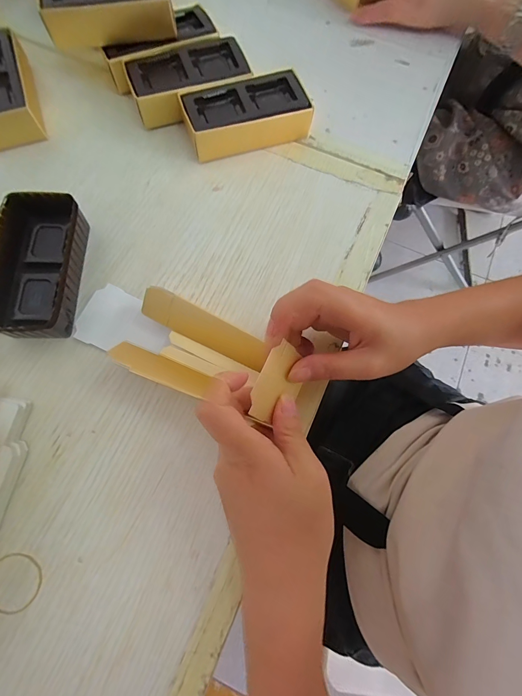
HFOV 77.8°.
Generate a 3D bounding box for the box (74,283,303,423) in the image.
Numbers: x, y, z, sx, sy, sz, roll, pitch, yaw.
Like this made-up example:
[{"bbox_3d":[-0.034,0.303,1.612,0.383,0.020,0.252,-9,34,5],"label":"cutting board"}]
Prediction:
[{"bbox_3d":[-0.060,-0.002,0.244,0.173,0.027,0.062,20,74,6],"label":"box"}]

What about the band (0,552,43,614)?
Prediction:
[{"bbox_3d":[-0.161,0.152,0.209,0.036,0.004,0.033,0,73,-2],"label":"band"}]

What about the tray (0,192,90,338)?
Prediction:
[{"bbox_3d":[-0.177,-0.065,0.259,0.056,0.033,0.114,0,73,-2],"label":"tray"}]

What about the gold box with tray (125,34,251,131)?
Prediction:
[{"bbox_3d":[-0.071,-0.262,0.321,0.112,0.036,0.057,-20,75,-7],"label":"gold box with tray"}]

